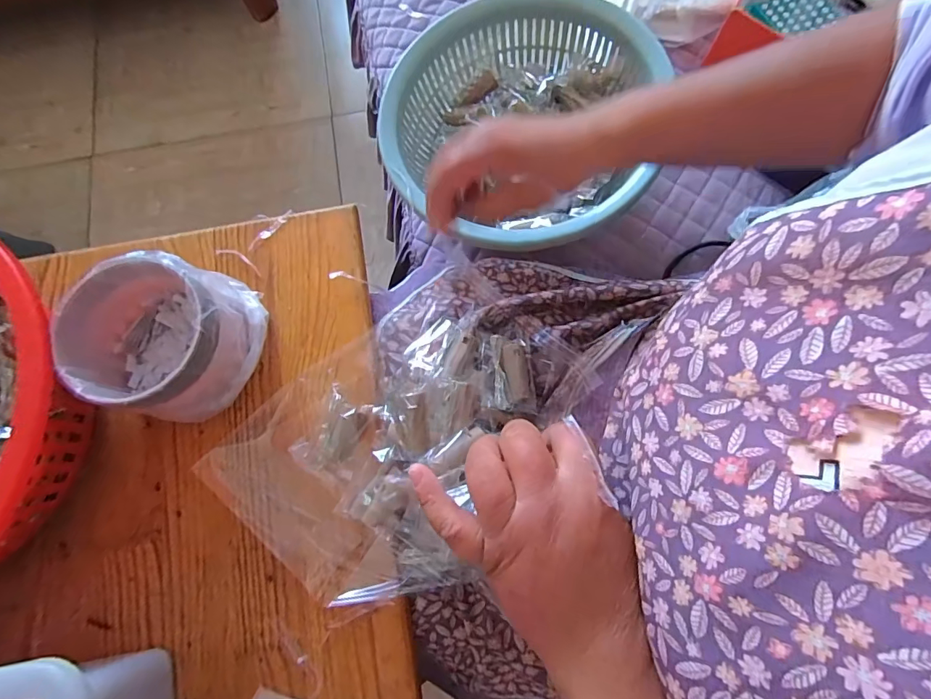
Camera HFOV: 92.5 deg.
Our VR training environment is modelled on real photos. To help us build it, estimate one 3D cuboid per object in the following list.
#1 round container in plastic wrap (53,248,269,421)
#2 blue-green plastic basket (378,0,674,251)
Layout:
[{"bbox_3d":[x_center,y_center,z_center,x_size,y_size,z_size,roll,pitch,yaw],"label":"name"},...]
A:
[{"bbox_3d":[-0.256,-0.013,0.380,0.130,0.087,0.124,0,76,2],"label":"round container in plastic wrap"},{"bbox_3d":[0.046,-0.221,0.488,0.251,0.116,0.269,7,76,3],"label":"blue-green plastic basket"}]

